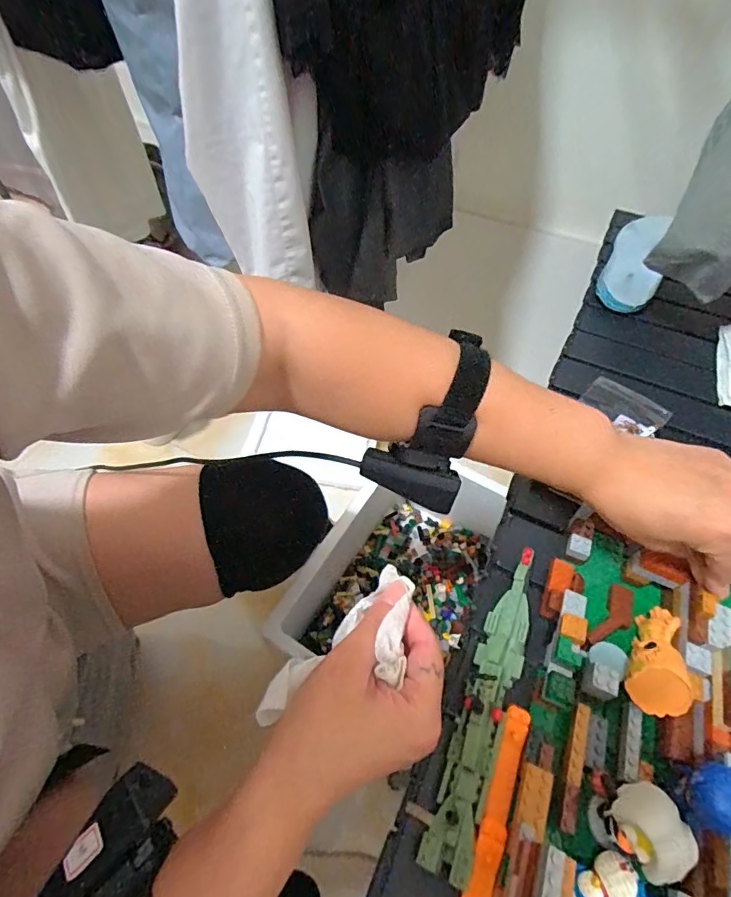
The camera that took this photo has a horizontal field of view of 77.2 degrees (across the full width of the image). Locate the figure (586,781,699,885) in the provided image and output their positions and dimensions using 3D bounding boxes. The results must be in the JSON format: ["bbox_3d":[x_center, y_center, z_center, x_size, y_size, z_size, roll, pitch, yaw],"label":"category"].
[{"bbox_3d":[0.148,0.210,0.252,0.036,0.047,0.039,1,53,-2],"label":"figure"}]

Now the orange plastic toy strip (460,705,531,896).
[{"bbox_3d":[0.078,0.229,0.279,0.016,0.007,0.136,21,55,14],"label":"orange plastic toy strip"}]

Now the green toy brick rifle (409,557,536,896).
[{"bbox_3d":[0.086,0.163,0.317,0.033,0.022,0.212,23,55,14],"label":"green toy brick rifle"}]

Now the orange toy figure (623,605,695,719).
[{"bbox_3d":[0.201,0.140,0.319,0.039,0.039,0.079,24,43,15],"label":"orange toy figure"}]

